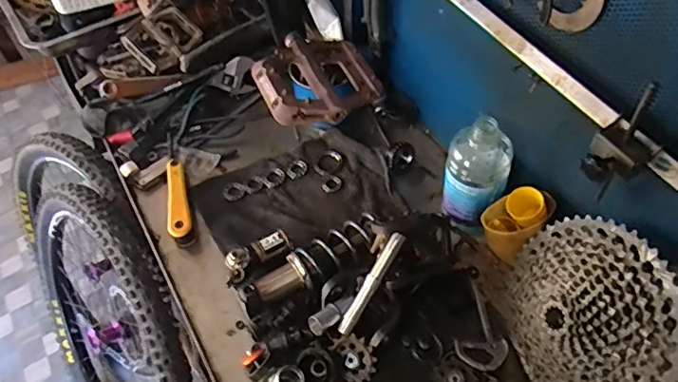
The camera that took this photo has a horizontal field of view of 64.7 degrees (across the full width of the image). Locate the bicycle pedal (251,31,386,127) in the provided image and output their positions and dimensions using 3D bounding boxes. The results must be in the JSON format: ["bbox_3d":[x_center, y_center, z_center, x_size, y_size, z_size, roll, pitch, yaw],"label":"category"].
[{"bbox_3d":[-0.024,-0.109,0.507,0.109,0.030,0.103,-27,56,-16],"label":"bicycle pedal"}]

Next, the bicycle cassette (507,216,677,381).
[{"bbox_3d":[0.230,0.121,0.528,0.047,0.193,0.188,7,83,-30],"label":"bicycle cassette"}]

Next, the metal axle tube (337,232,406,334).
[{"bbox_3d":[0.037,0.103,0.601,0.015,0.010,0.126,29,81,23],"label":"metal axle tube"}]

